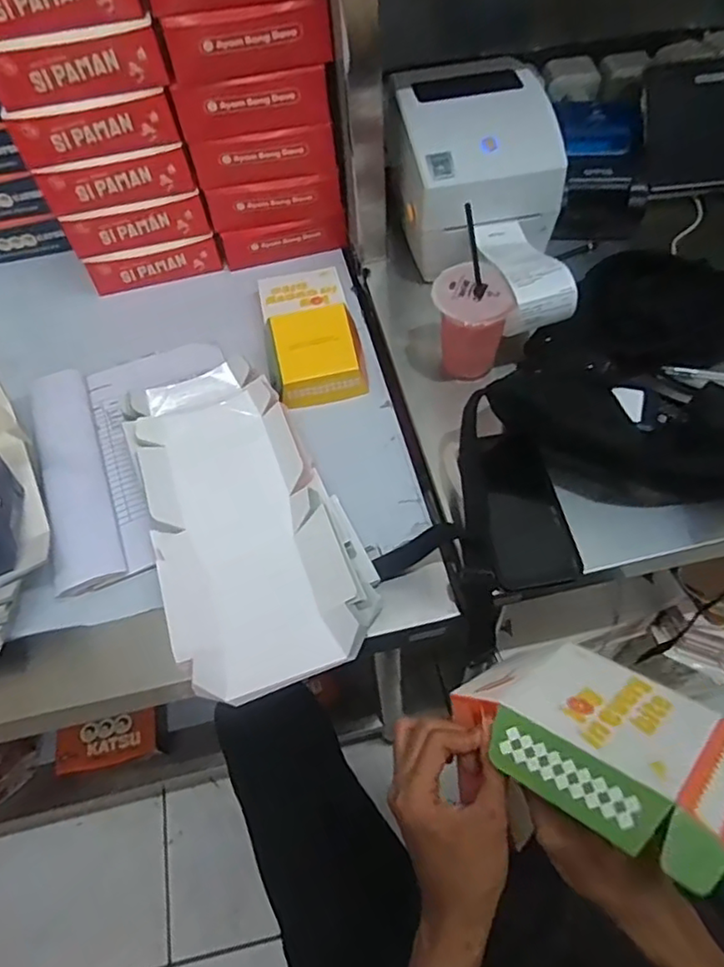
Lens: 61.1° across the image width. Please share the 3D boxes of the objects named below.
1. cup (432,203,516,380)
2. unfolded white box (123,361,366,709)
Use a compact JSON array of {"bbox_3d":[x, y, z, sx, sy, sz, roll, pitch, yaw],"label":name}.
[{"bbox_3d":[0.117,-0.173,0.667,0.080,0.128,0.087,3,57,6],"label":"cup"},{"bbox_3d":[-0.126,0.024,0.621,0.174,0.036,0.374,-21,58,-9],"label":"unfolded white box"}]

